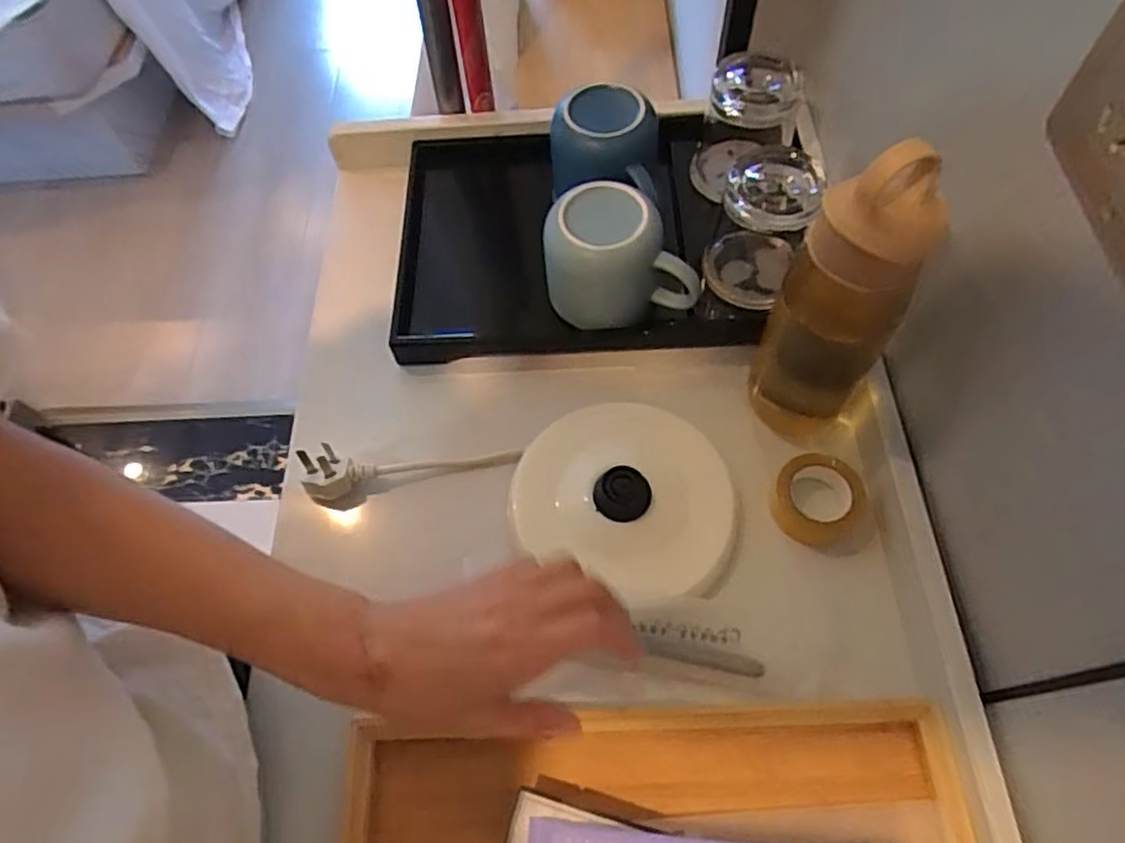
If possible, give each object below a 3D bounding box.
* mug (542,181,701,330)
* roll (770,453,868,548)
[{"bbox_3d":[0.038,-0.117,0.504,0.104,0.094,0.075,-10,62,-2],"label":"mug"},{"bbox_3d":[0.169,0.052,0.452,0.059,0.022,0.058,-1,62,3],"label":"roll"}]

